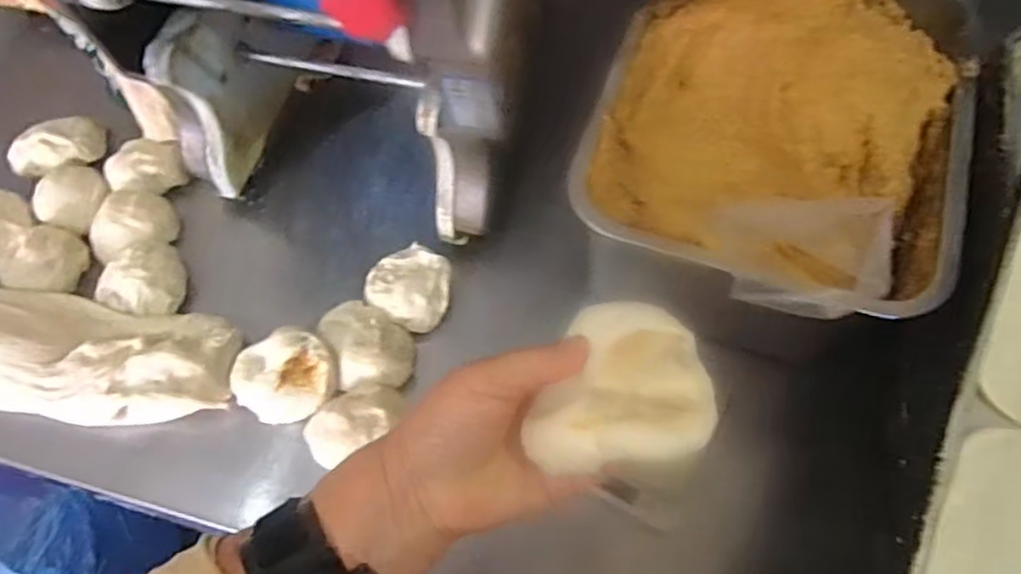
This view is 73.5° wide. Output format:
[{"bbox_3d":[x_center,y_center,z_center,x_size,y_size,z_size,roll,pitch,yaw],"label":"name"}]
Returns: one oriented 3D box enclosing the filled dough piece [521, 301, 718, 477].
[{"bbox_3d":[0.046,0.044,0.310,0.083,0.033,0.072,-5,62,-1],"label":"filled dough piece"}]

